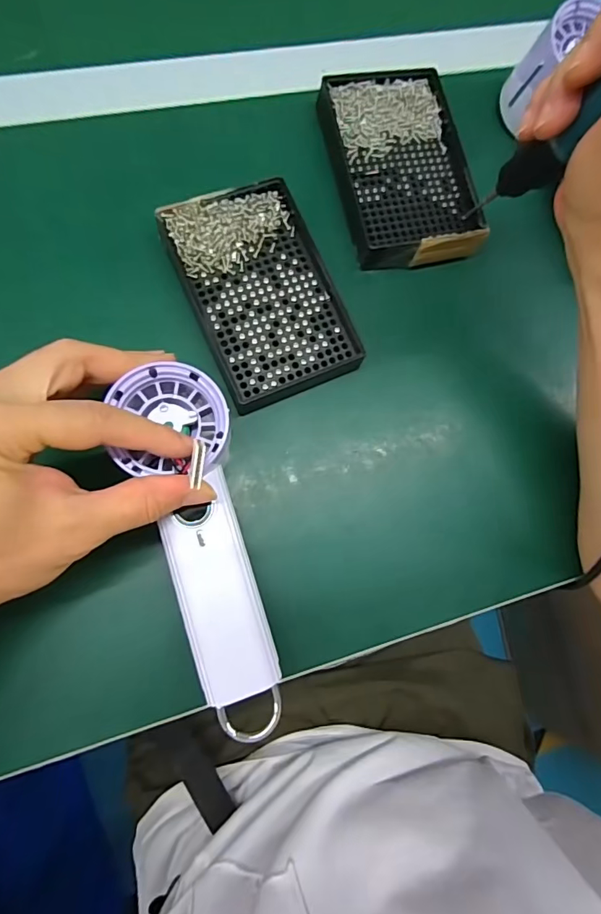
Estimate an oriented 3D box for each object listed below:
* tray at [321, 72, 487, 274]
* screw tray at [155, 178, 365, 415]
[{"bbox_3d":[0.070,-0.207,0.327,0.092,0.021,0.144,-12,82,-9],"label":"tray"},{"bbox_3d":[-0.025,-0.107,0.301,0.089,0.014,0.137,-23,84,-10],"label":"screw tray"}]

